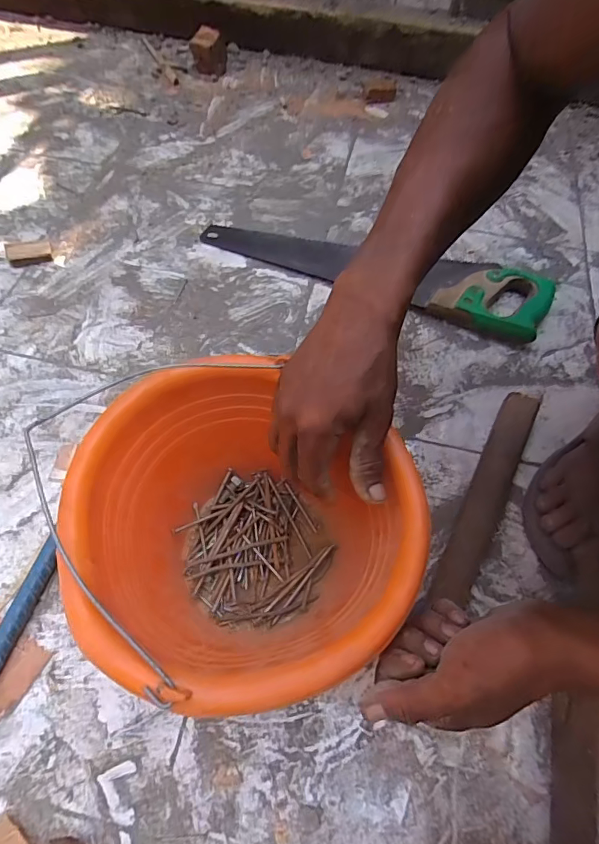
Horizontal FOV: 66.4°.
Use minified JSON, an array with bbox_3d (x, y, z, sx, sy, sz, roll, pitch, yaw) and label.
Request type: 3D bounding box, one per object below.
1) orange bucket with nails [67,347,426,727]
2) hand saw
[{"bbox_3d":[-0.046,0.096,0.387,0.233,0.166,0.239,2,60,-3],"label":"orange bucket with nails"},{"bbox_3d":[0.105,-0.240,0.674,0.502,0.045,0.120,23,61,9],"label":"hand saw"}]

